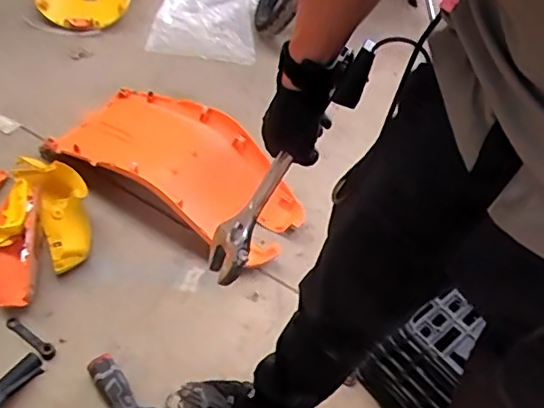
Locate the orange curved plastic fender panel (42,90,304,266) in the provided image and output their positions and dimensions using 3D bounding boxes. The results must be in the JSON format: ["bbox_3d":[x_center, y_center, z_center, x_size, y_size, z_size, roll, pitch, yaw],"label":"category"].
[{"bbox_3d":[-0.218,-0.088,1.419,0.618,0.152,0.308,29,49,10],"label":"orange curved plastic fender panel"}]

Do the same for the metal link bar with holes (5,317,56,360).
[{"bbox_3d":[-0.485,0.267,1.152,0.124,0.012,0.027,35,51,15],"label":"metal link bar with holes"}]

